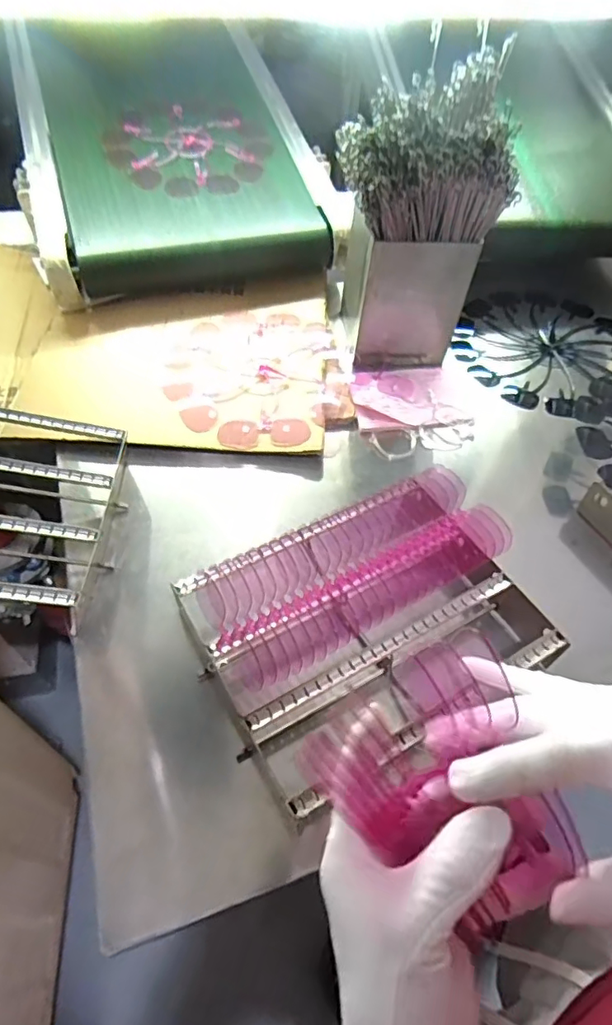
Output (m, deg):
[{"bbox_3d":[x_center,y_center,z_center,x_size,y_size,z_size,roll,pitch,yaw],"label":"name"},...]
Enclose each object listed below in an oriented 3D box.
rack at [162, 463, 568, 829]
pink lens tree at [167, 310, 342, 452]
[{"bbox_3d":[0.057,0.114,0.560,0.314,0.128,0.237,-20,57,-18],"label":"rack"},{"bbox_3d":[-0.076,-0.209,0.806,0.254,0.018,0.279,0,53,-4],"label":"pink lens tree"}]

